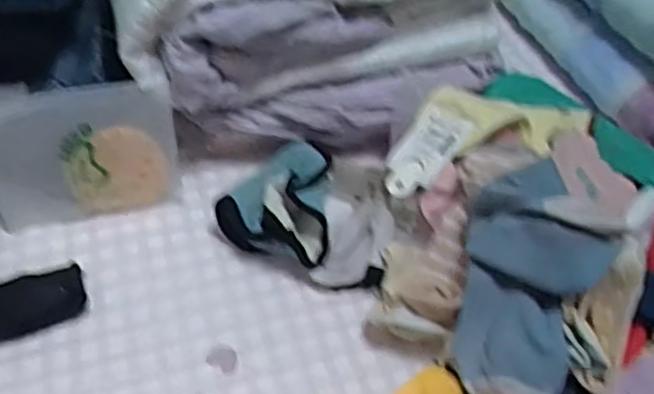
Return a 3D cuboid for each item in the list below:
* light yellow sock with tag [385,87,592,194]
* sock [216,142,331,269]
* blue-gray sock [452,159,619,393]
[{"bbox_3d":[0.144,-0.065,0.591,0.213,0.045,0.078,-16,50,-18],"label":"light yellow sock with tag"},{"bbox_3d":[-0.026,0.002,0.591,0.101,0.056,0.124,23,49,17],"label":"sock"},{"bbox_3d":[0.143,0.064,0.469,0.089,0.037,0.174,10,85,5],"label":"blue-gray sock"}]

